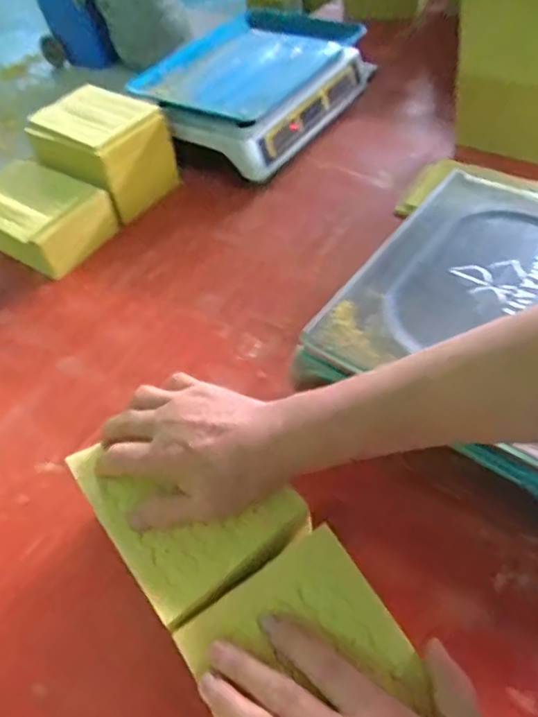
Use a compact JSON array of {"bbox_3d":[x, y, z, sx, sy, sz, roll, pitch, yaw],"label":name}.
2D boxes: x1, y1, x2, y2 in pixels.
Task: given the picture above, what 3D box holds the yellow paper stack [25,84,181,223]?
[{"bbox_3d":[-0.235,-0.290,0.792,0.169,0.118,0.131,27,58,24],"label":"yellow paper stack"}]

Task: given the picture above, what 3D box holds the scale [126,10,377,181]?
[{"bbox_3d":[-0.025,-0.420,0.878,0.260,0.111,0.327,28,59,25],"label":"scale"}]

